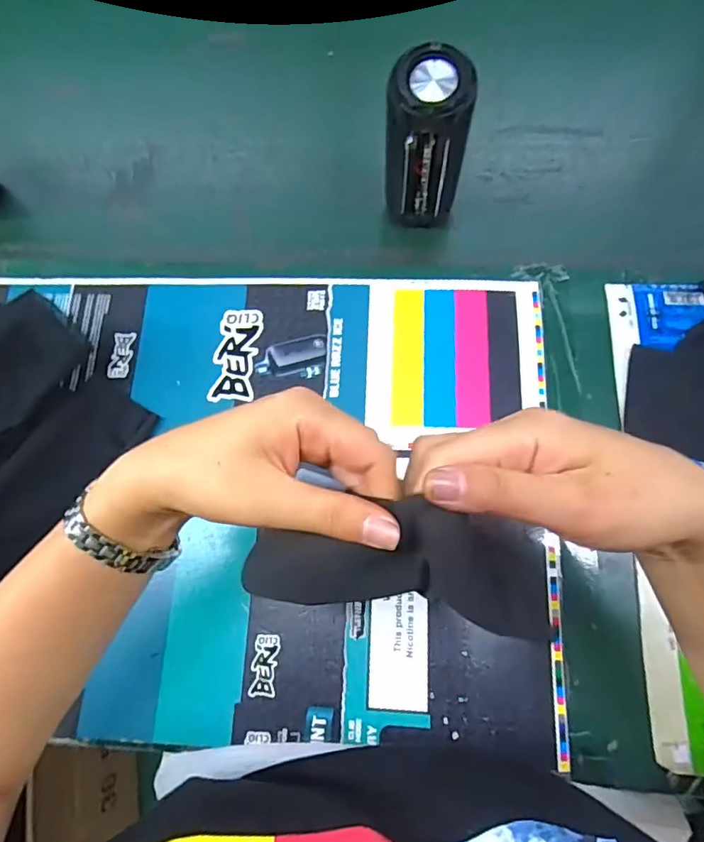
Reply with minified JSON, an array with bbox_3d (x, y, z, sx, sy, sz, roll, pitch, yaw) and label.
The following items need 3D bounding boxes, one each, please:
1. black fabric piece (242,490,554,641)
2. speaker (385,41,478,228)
[{"bbox_3d":[0.015,0.066,0.235,0.139,0.034,0.052,-3,72,15],"label":"black fabric piece"},{"bbox_3d":[0.061,-0.218,0.430,0.061,0.152,0.054,8,73,5],"label":"speaker"}]

